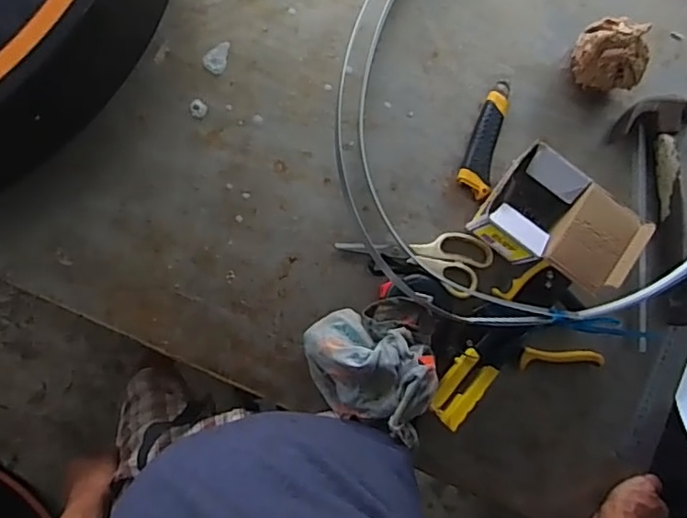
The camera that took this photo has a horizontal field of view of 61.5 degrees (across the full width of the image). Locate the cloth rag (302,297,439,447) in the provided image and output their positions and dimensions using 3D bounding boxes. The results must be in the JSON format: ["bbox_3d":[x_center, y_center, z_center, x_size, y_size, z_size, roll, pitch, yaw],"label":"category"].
[{"bbox_3d":[0.025,0.118,0.647,0.140,0.093,0.155,9,84,-5],"label":"cloth rag"}]

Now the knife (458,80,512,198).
[{"bbox_3d":[0.179,-0.152,0.727,0.039,0.018,0.152,16,84,-4],"label":"knife"}]

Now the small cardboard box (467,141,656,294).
[{"bbox_3d":[0.251,-0.039,0.686,0.170,0.081,0.115,36,83,-2],"label":"small cardboard box"}]

